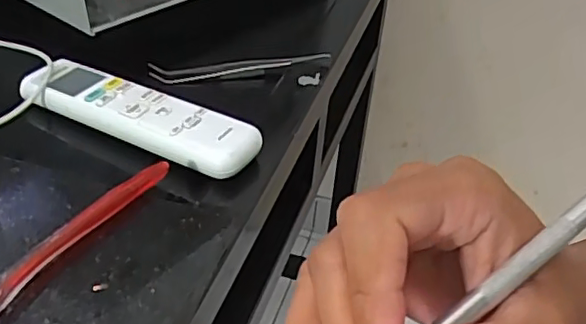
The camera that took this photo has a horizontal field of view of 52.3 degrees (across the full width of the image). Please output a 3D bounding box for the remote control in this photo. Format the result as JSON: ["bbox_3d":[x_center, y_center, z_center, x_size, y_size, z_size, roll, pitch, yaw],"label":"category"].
[{"bbox_3d":[-0.105,-0.032,0.400,0.175,0.020,0.040,21,40,21],"label":"remote control"}]

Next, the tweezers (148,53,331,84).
[{"bbox_3d":[-0.041,-0.076,0.476,0.141,0.014,0.011,-6,38,-13],"label":"tweezers"}]

